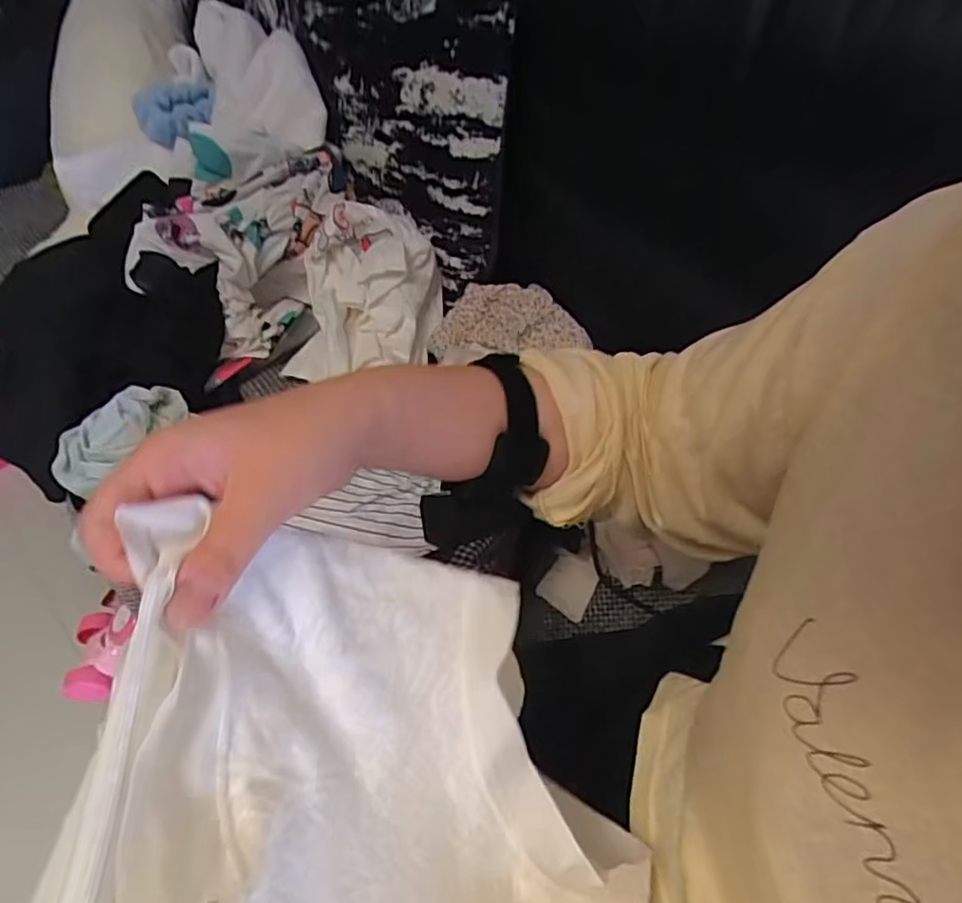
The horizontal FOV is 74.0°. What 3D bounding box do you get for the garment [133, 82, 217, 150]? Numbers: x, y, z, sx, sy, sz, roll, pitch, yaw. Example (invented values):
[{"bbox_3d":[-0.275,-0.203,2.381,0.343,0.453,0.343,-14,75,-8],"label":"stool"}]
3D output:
[{"bbox_3d":[-0.436,-0.499,0.926,0.057,0.062,0.119,29,56,26],"label":"garment"}]

